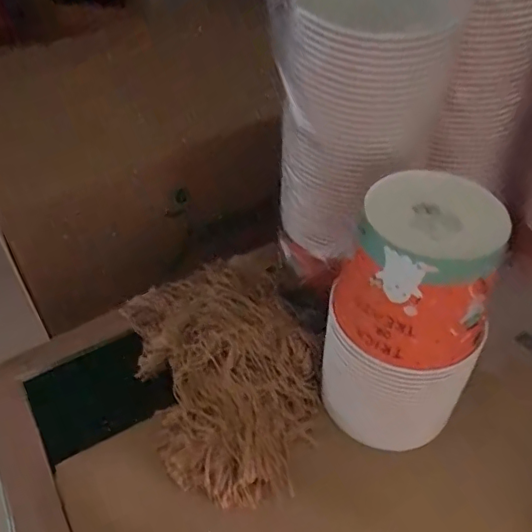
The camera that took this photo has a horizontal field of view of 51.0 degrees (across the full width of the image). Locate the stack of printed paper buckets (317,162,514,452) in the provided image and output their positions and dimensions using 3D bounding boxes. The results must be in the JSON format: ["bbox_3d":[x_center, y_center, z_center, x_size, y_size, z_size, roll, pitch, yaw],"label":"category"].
[{"bbox_3d":[0.139,0.056,0.571,0.148,0.271,0.129,12,47,12],"label":"stack of printed paper buckets"}]

